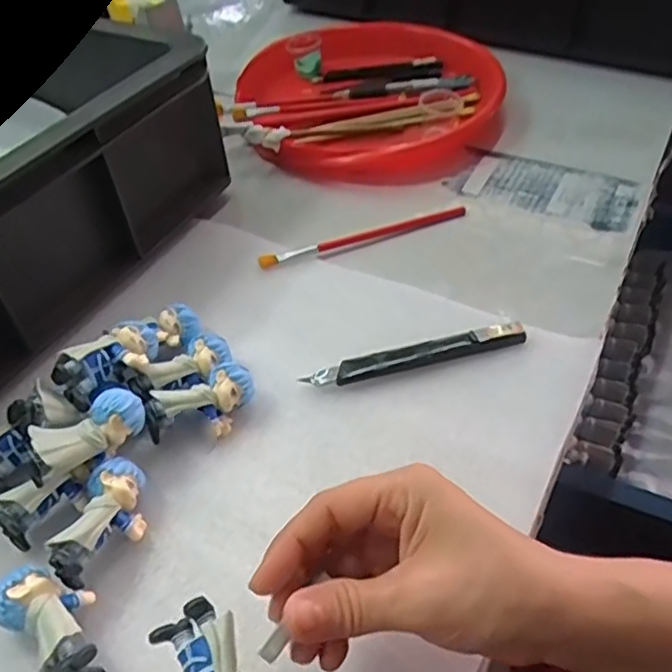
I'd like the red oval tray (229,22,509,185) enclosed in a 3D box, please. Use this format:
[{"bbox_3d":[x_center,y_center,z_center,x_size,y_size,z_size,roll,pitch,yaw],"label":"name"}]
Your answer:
[{"bbox_3d":[0.035,-0.238,0.638,0.252,0.027,0.248,23,51,24],"label":"red oval tray"}]

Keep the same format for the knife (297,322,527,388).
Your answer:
[{"bbox_3d":[0.050,0.013,0.407,0.138,0.013,0.017,-15,46,-10],"label":"knife"}]

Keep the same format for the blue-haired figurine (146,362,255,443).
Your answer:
[{"bbox_3d":[-0.076,0.040,0.379,0.061,0.030,0.029,-26,49,-20],"label":"blue-haired figurine"}]

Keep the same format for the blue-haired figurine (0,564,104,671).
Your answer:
[{"bbox_3d":[-0.125,0.126,0.295,0.034,0.034,0.063,-36,53,-27],"label":"blue-haired figurine"}]

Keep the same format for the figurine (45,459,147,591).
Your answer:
[{"bbox_3d":[-0.113,0.092,0.329,0.029,0.031,0.060,5,46,9],"label":"figurine"}]

